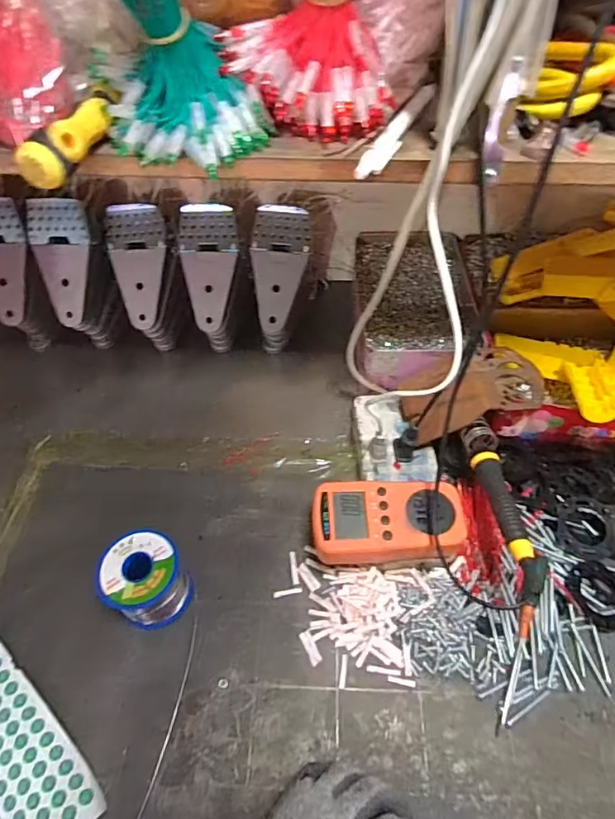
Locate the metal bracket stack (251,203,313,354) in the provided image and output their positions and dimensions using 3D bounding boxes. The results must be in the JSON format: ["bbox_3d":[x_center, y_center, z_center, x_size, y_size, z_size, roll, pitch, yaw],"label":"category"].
[{"bbox_3d":[-0.033,-0.152,0.584,0.065,0.169,0.049,8,18,8],"label":"metal bracket stack"}]

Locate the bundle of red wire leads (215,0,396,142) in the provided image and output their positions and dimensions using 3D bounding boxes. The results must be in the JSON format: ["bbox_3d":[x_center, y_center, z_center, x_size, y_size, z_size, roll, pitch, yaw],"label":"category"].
[{"bbox_3d":[0.002,-0.238,0.294,0.104,0.115,0.064,15,56,12],"label":"bundle of red wire leads"}]

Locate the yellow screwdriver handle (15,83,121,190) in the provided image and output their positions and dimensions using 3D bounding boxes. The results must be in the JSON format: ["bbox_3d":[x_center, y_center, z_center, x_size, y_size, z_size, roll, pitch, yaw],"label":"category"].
[{"bbox_3d":[-0.142,-0.173,0.304,0.025,0.023,0.089,13,56,11],"label":"yellow screwdriver handle"}]

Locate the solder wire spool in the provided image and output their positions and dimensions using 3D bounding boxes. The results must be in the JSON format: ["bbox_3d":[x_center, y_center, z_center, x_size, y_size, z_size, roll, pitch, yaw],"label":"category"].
[{"bbox_3d":[-0.139,0.148,0.424,0.063,0.066,0.067,-1,54,1],"label":"solder wire spool"}]

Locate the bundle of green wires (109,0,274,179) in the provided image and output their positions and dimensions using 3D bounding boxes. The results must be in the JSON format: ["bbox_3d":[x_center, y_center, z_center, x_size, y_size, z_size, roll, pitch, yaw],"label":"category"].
[{"bbox_3d":[-0.076,-0.207,0.285,0.100,0.105,0.068,-5,54,-2],"label":"bundle of green wires"}]

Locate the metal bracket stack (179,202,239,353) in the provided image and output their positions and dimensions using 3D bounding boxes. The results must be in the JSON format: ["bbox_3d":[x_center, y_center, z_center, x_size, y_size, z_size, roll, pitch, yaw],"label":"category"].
[{"bbox_3d":[-0.113,-0.154,0.582,0.064,0.169,0.037,-2,16,0],"label":"metal bracket stack"}]

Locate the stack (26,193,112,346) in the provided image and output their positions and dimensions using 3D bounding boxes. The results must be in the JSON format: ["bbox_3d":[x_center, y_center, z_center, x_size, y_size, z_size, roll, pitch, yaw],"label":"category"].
[{"bbox_3d":[-0.277,-0.155,0.581,0.071,0.183,0.052,-4,27,-1],"label":"stack"}]

